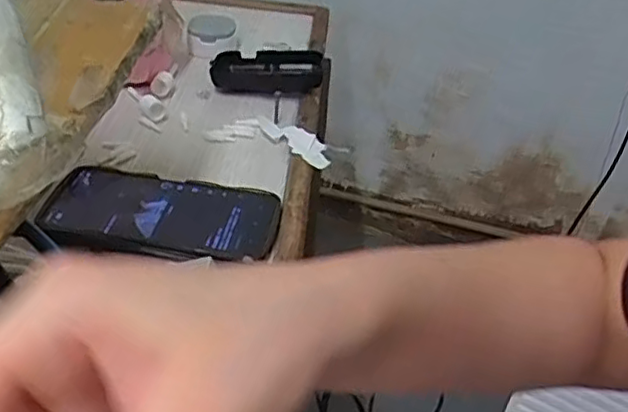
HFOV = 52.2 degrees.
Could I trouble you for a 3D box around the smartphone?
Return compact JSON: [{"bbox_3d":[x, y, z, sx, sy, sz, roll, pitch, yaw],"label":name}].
[{"bbox_3d":[-0.112,0.008,0.477,0.165,0.018,0.089,6,38,-2],"label":"smartphone"}]

